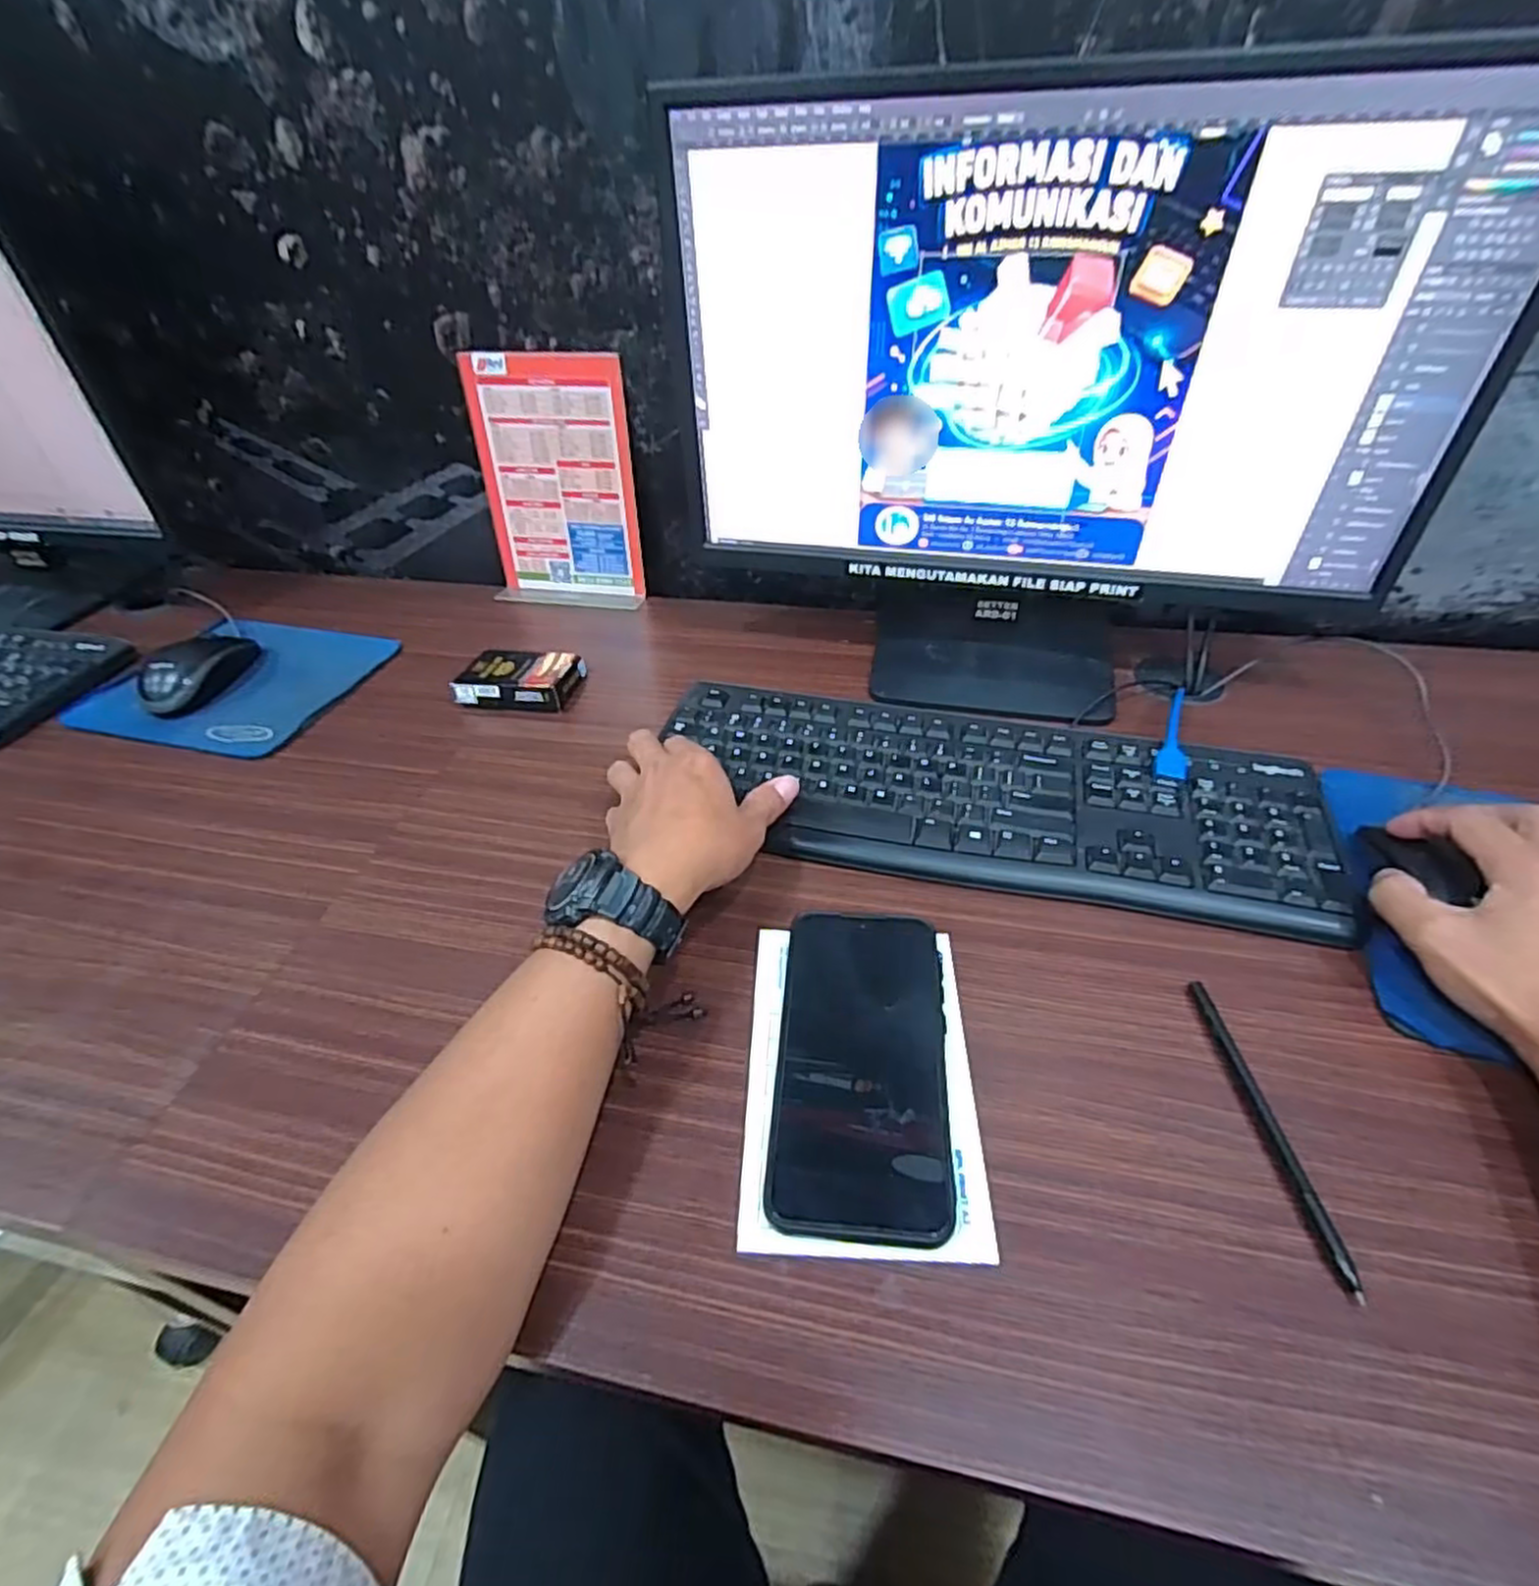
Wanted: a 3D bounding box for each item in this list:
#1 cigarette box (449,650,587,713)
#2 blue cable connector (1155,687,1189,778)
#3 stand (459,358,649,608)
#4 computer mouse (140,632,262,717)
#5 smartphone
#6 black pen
[{"bbox_3d":[-0.206,-0.094,0.606,0.094,0.018,0.062,3,45,6],"label":"cigarette box"},{"bbox_3d":[0.276,-0.040,0.497,0.019,0.013,0.093,18,48,20],"label":"blue cable connector"},{"bbox_3d":[-0.200,-0.283,0.689,0.151,0.207,0.054,7,44,11],"label":"stand"},{"bbox_3d":[-0.480,-0.106,0.618,0.054,0.032,0.092,2,45,5],"label":"computer mouse"},{"bbox_3d":[0.045,0.128,0.358,0.080,0.015,0.159,3,45,6],"label":"smartphone"},{"bbox_3d":[0.224,0.146,0.332,0.009,0.008,0.139,-3,45,0],"label":"black pen"}]

